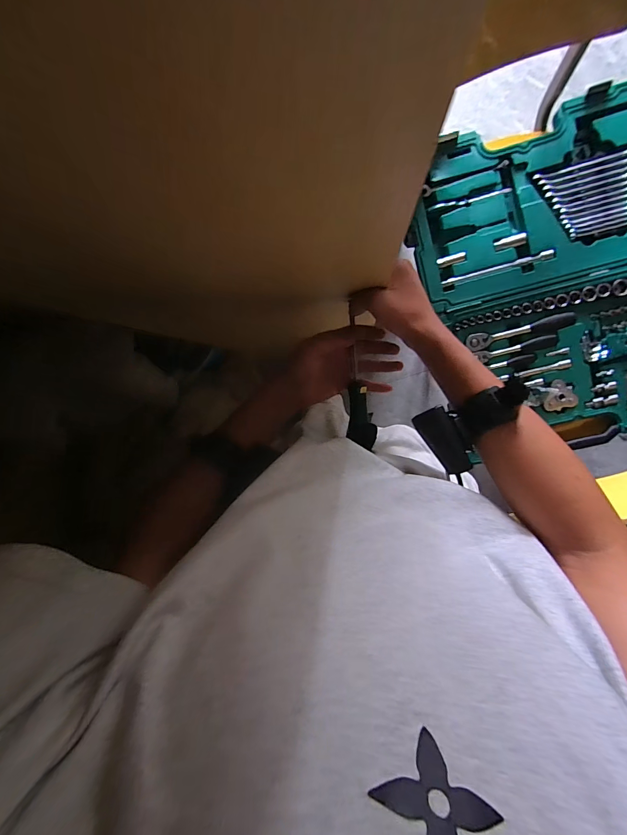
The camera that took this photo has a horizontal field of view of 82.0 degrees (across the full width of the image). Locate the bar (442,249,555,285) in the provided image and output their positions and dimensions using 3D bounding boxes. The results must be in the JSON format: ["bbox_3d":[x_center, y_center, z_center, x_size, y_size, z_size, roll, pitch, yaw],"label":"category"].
[{"bbox_3d":[0.429,-0.350,0.843,0.244,0.014,0.018,-12,94,8],"label":"bar"}]

